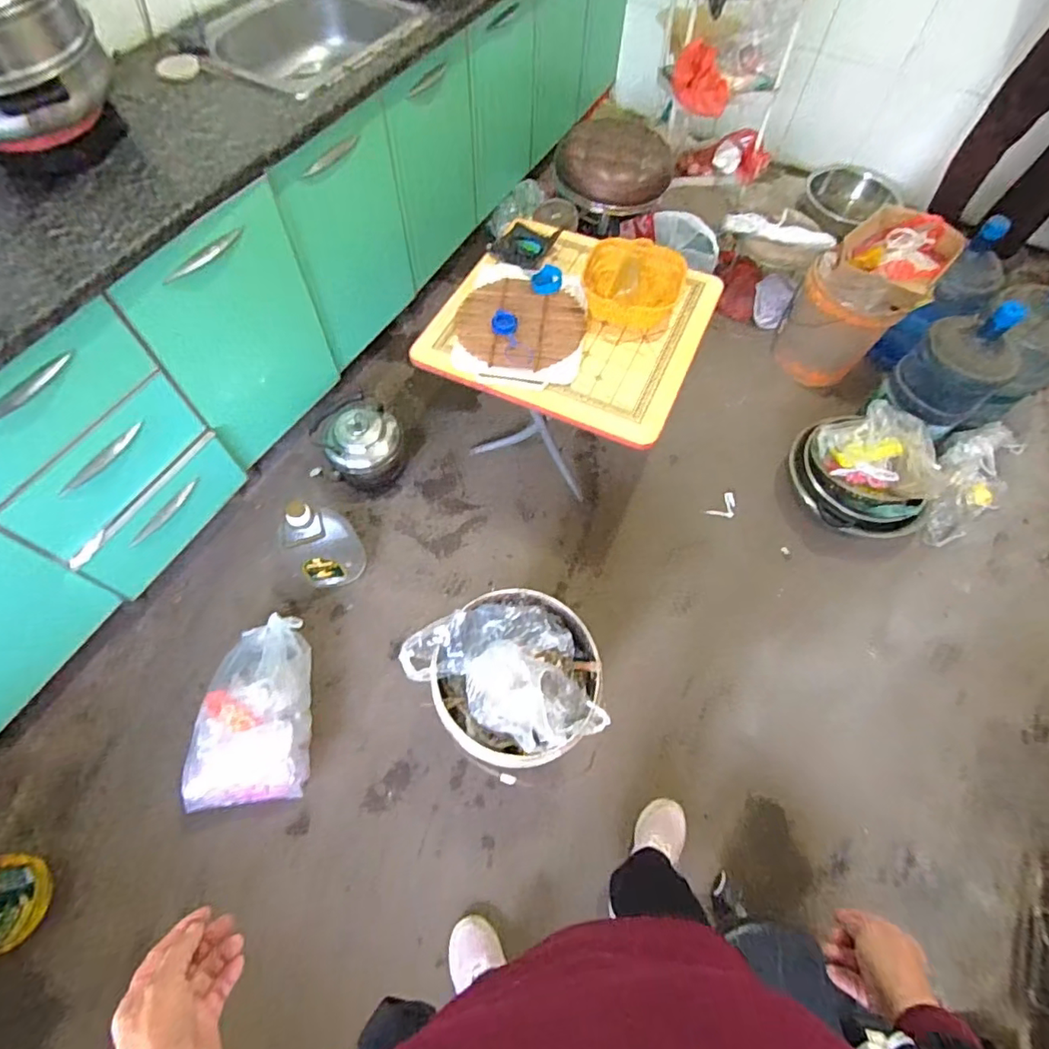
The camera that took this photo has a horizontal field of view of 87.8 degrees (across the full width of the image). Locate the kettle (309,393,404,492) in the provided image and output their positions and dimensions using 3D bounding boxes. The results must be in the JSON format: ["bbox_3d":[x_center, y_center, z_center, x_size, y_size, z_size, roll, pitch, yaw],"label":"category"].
[{"bbox_3d":[-0.449,-0.217,1.506,0.223,0.191,0.199,-35,67,-18],"label":"kettle"}]

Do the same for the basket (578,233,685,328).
[{"bbox_3d":[0.253,-0.569,1.292,0.239,0.083,0.211,6,62,3],"label":"basket"}]

